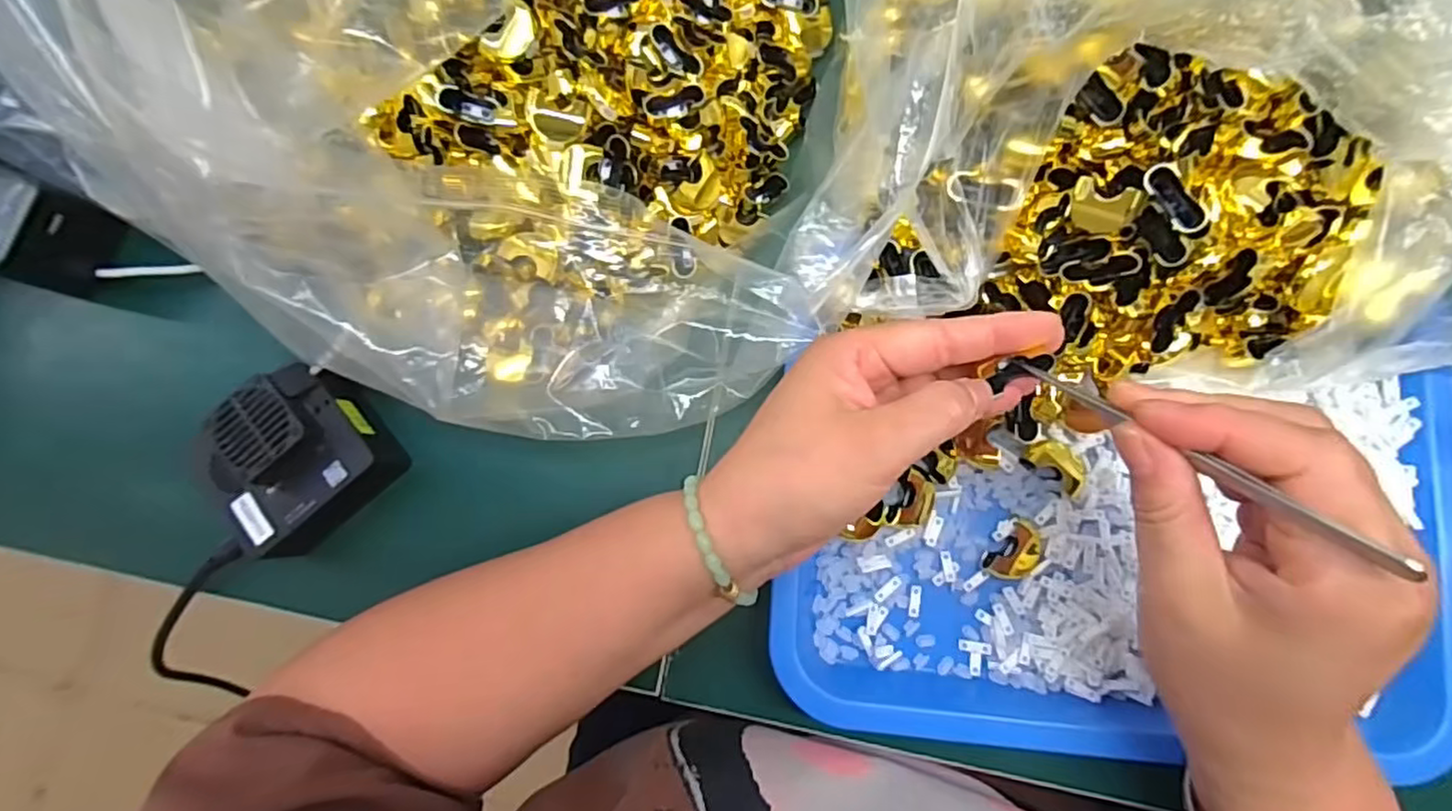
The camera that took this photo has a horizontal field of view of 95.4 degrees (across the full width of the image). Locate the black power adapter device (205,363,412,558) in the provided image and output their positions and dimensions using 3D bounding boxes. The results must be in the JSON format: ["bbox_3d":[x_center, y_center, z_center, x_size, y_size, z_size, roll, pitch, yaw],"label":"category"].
[{"bbox_3d":[-0.211,0.026,0.332,0.080,0.056,0.069,-34,80,0],"label":"black power adapter device"}]

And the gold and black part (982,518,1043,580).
[{"bbox_3d":[0.135,0.069,0.307,0.020,0.004,0.028,41,87,9],"label":"gold and black part"}]

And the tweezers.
[{"bbox_3d":[0.143,0.013,0.211,0.005,0.014,0.125,-40,37,-1],"label":"tweezers"}]

